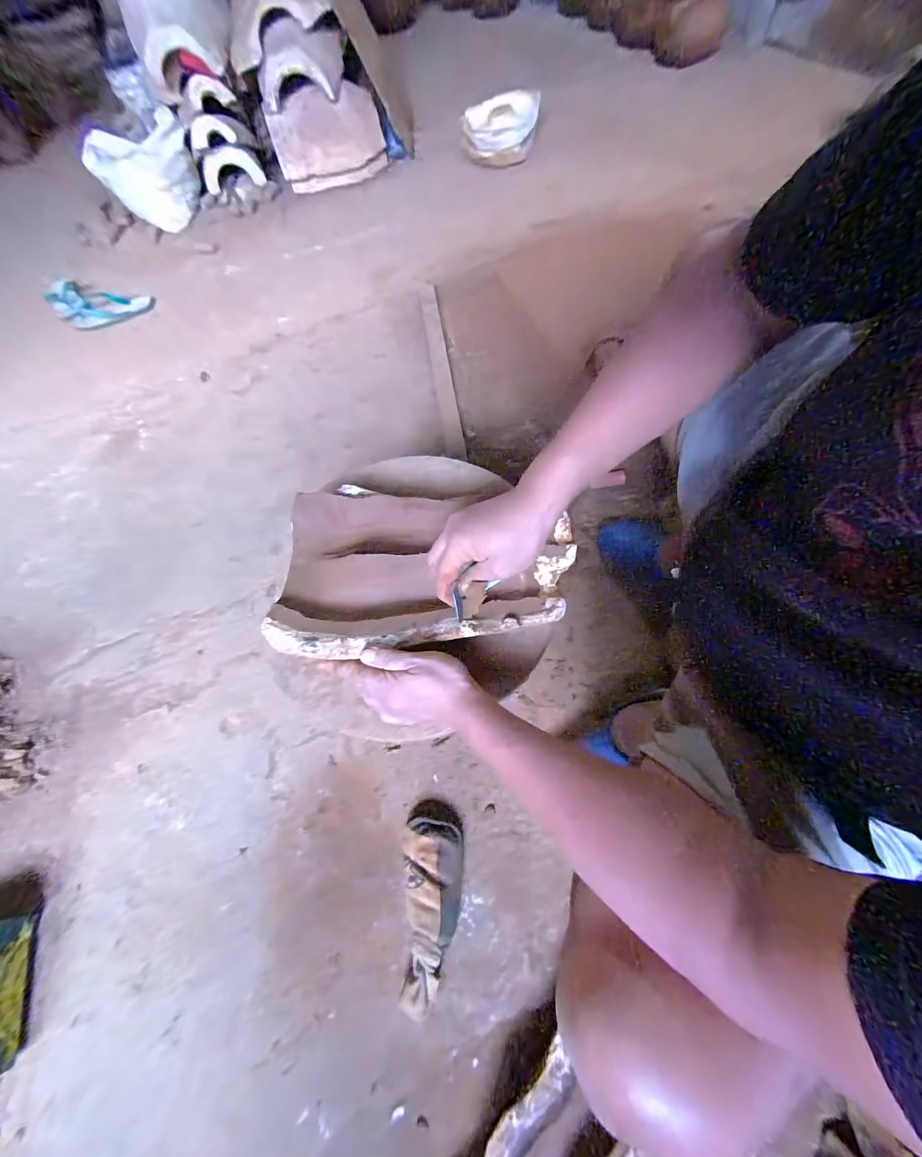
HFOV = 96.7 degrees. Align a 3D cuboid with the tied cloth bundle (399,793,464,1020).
[{"bbox_3d":[-0.042,0.469,0.606,0.091,0.052,0.247,-4,65,6],"label":"tied cloth bundle"}]

